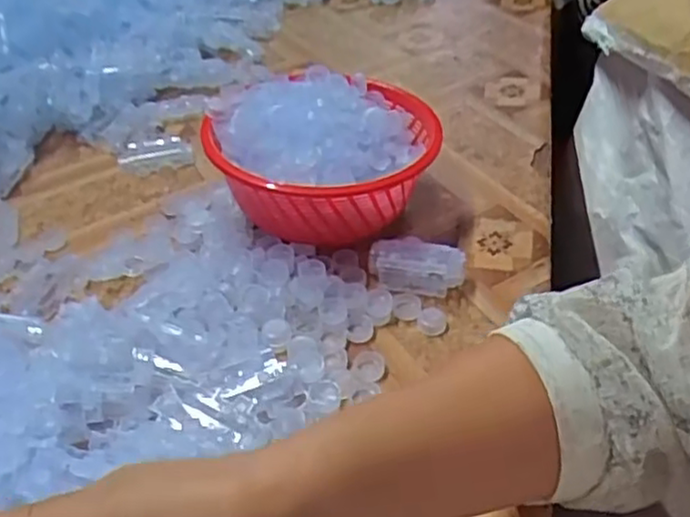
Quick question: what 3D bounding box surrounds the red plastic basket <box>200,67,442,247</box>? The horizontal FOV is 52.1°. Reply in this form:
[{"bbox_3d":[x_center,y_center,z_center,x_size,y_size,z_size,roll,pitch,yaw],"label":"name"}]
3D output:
[{"bbox_3d":[-0.017,-0.080,0.561,0.179,0.088,0.162,-1,39,0],"label":"red plastic basket"}]

